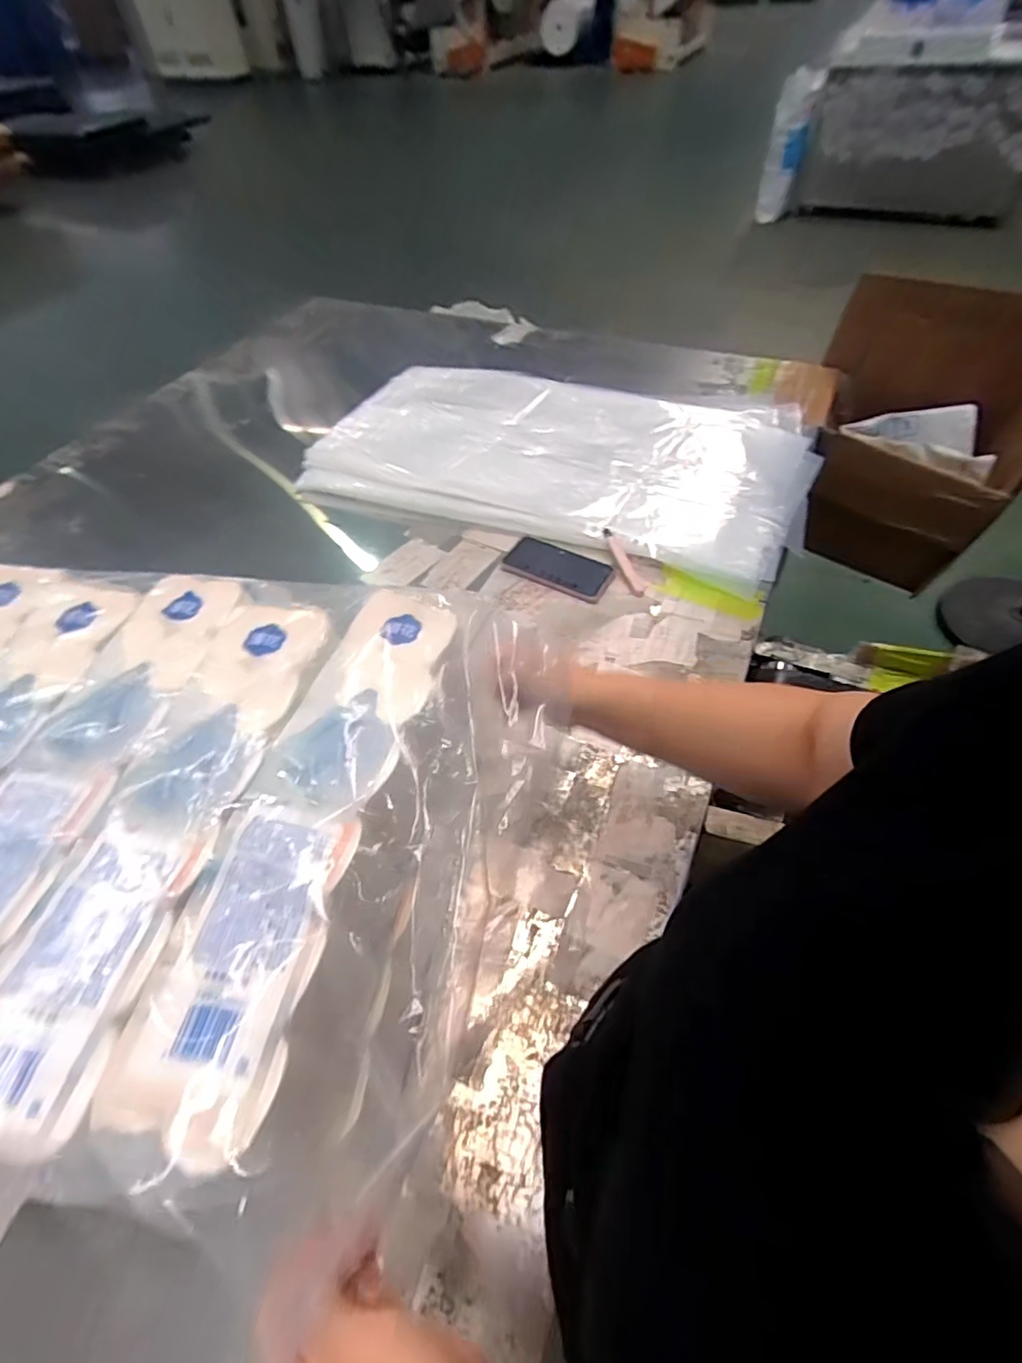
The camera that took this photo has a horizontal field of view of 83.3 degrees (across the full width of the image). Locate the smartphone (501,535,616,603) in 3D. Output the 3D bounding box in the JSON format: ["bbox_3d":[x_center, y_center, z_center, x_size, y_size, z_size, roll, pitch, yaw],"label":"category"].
[{"bbox_3d":[0.075,-0.178,0.889,0.163,0.013,0.094,21,57,17],"label":"smartphone"}]

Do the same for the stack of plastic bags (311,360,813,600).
[{"bbox_3d":[0.097,-0.429,1.068,0.856,0.046,0.504,15,56,14],"label":"stack of plastic bags"}]

